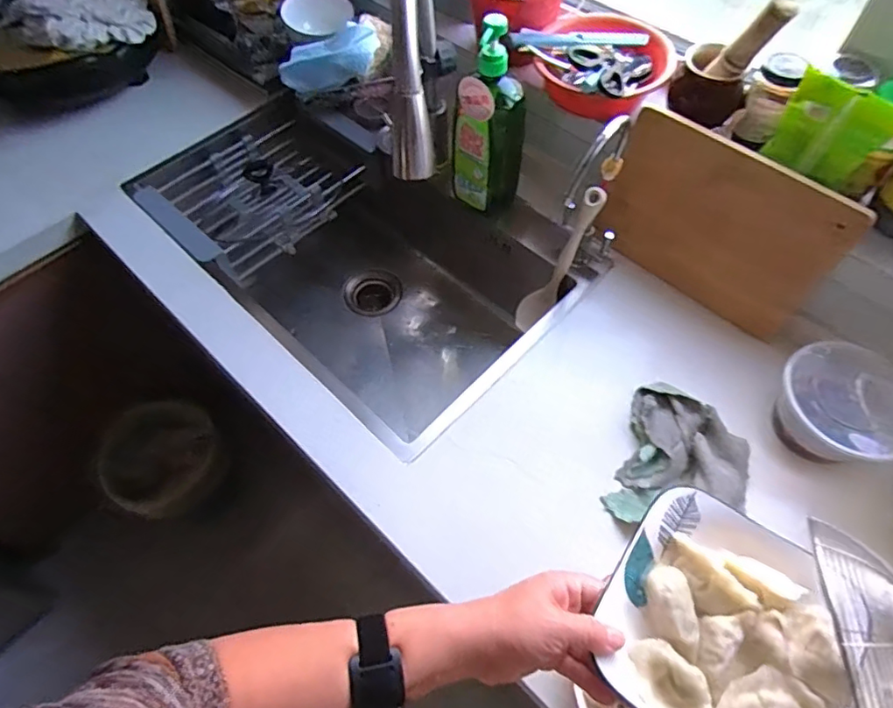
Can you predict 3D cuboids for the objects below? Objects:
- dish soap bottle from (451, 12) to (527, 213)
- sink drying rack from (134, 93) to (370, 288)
[{"bbox_3d":[0.060,-0.319,0.765,0.104,0.274,0.065,3,60,3],"label":"dish soap bottle"},{"bbox_3d":[-0.333,-0.294,0.995,0.255,0.100,0.359,35,66,19],"label":"sink drying rack"}]

